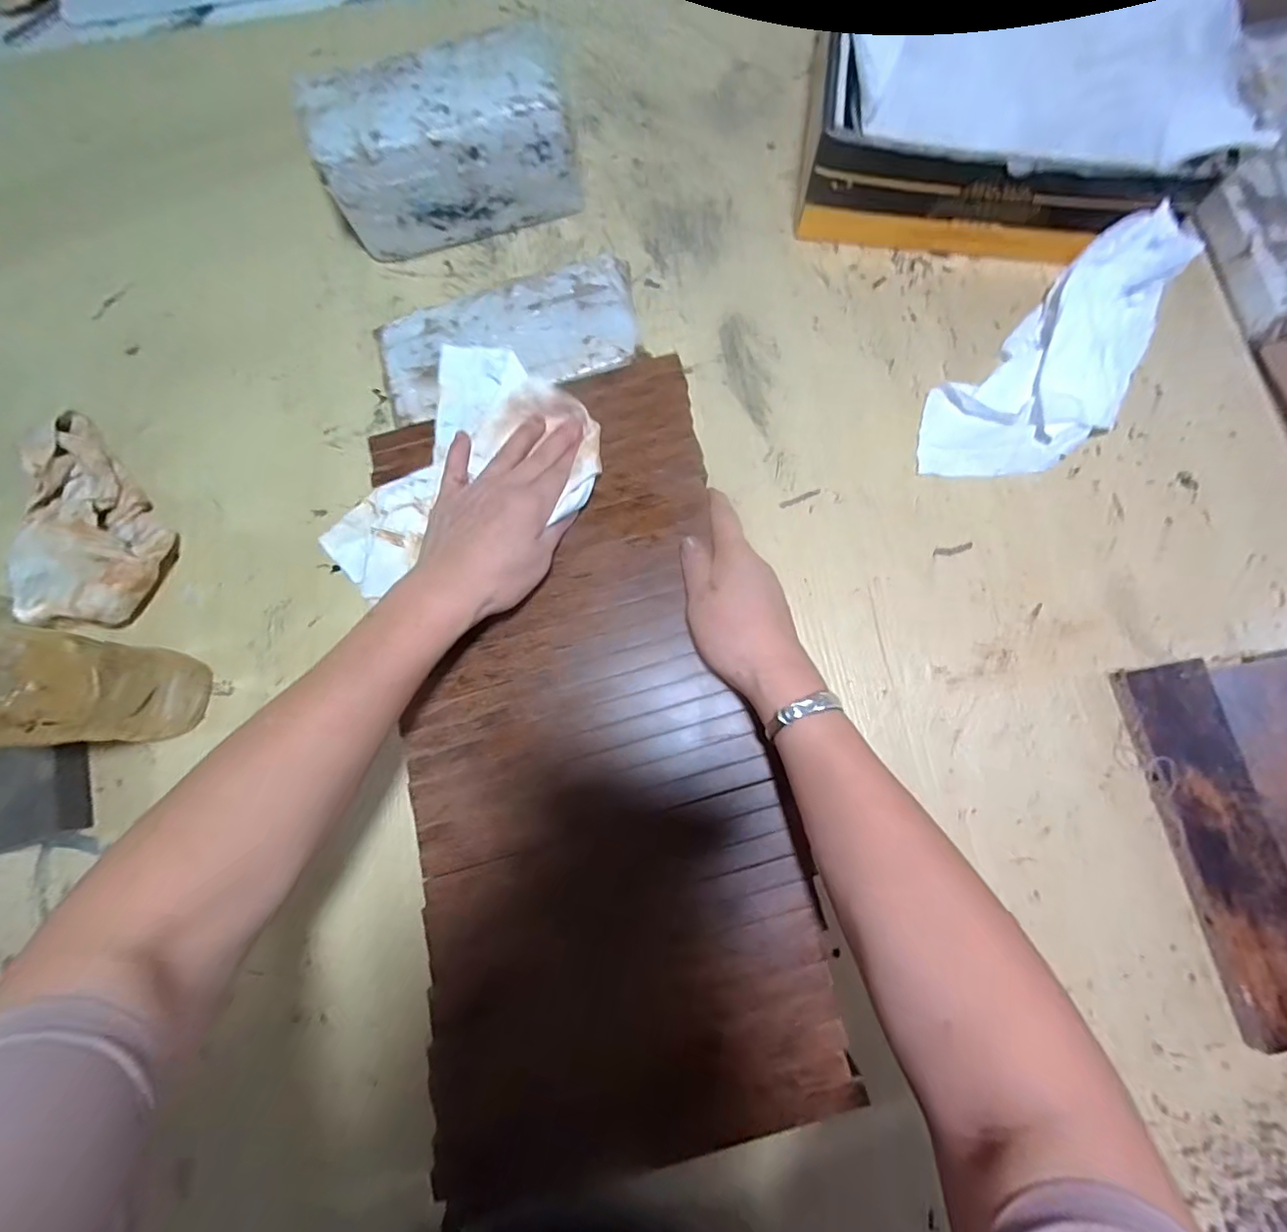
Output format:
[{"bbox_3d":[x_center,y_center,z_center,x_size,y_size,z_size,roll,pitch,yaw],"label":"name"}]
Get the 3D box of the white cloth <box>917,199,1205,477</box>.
[{"bbox_3d":[0.344,-0.206,0.453,0.271,0.062,0.114,-40,80,-8],"label":"white cloth"}]

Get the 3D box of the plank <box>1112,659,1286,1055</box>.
[{"bbox_3d":[0.405,0.156,0.393,0.066,0.020,0.244,-9,77,-2],"label":"plank"}]

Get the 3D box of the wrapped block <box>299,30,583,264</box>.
[{"bbox_3d":[-0.174,-0.410,0.492,0.214,0.101,0.105,-18,77,-4],"label":"wrapped block"}]

